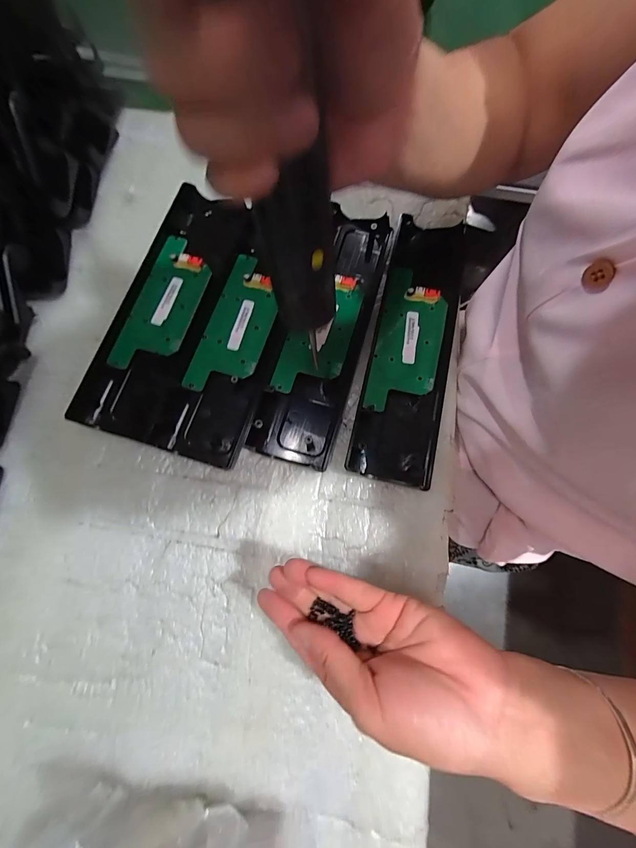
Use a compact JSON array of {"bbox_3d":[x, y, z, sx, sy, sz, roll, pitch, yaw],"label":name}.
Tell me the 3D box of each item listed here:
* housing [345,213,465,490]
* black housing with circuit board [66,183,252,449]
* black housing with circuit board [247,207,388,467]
[{"bbox_3d":[0.082,-0.071,0.289,0.071,0.017,0.241,12,77,4],"label":"housing"},{"bbox_3d":[-0.130,-0.109,0.296,0.082,0.018,0.246,15,77,5],"label":"black housing with circuit board"},{"bbox_3d":[0.007,-0.082,0.289,0.063,0.014,0.233,16,77,5],"label":"black housing with circuit board"}]

